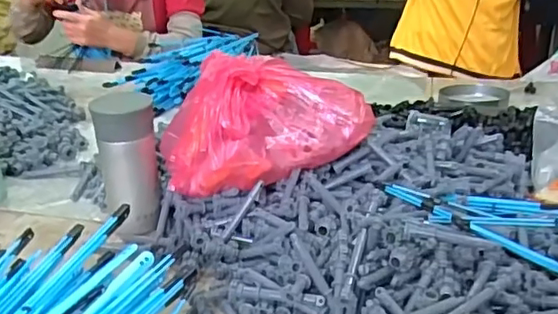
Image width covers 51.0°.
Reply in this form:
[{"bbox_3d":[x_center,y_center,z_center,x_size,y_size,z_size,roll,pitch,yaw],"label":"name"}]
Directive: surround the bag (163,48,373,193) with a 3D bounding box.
[{"bbox_3d":[-0.014,-0.042,0.728,0.249,0.148,0.118,-8,25,-16],"label":"bag"}]

